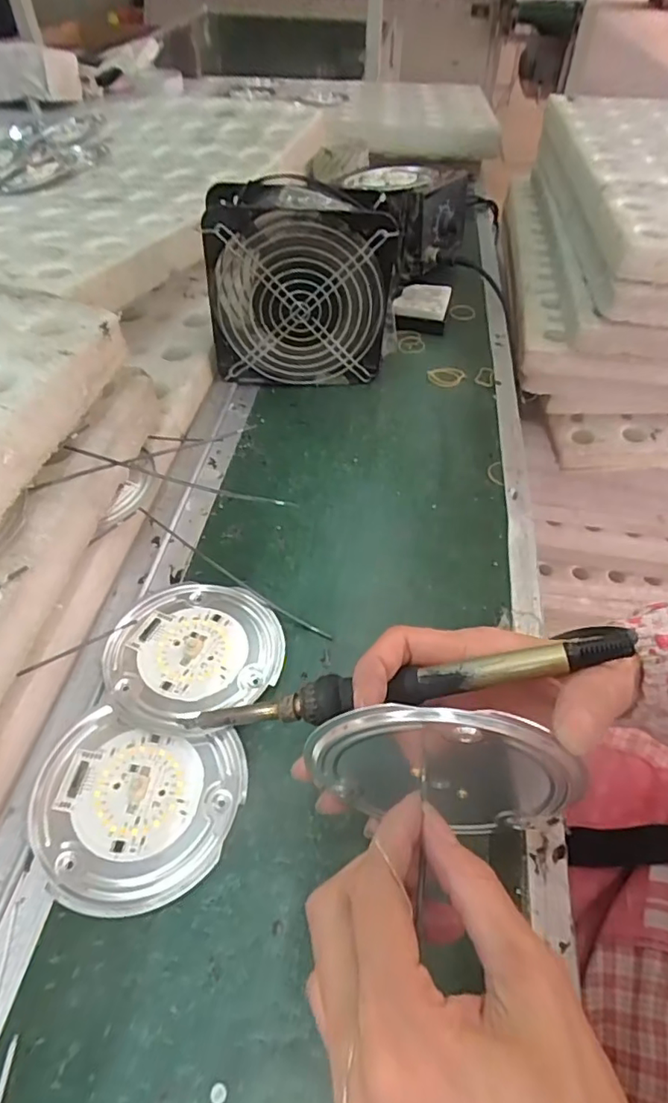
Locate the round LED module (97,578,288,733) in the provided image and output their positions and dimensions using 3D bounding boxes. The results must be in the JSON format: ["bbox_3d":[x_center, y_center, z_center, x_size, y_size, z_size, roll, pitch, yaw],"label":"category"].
[{"bbox_3d":[-0.085,0.057,0.338,0.103,0.009,0.095,0,50,0],"label":"round LED module"}]

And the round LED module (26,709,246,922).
[{"bbox_3d":[-0.101,0.129,0.278,0.100,0.008,0.087,6,50,4],"label":"round LED module"}]

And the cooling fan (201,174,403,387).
[{"bbox_3d":[-0.029,-0.224,0.479,0.152,0.161,0.056,-3,50,-3],"label":"cooling fan"}]

